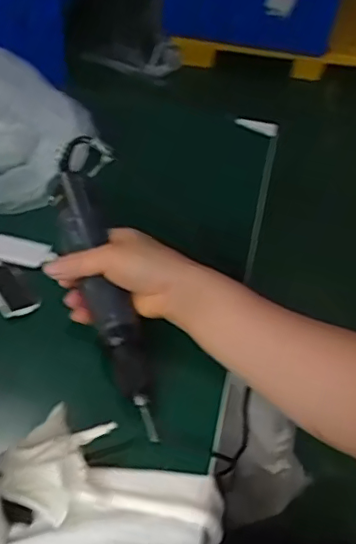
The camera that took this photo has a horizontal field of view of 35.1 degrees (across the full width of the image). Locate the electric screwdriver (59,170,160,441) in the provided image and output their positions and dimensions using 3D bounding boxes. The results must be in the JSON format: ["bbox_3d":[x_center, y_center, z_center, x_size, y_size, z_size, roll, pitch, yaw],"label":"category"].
[{"bbox_3d":[-0.062,0.017,0.488,0.036,0.029,0.250,-14,63,-17],"label":"electric screwdriver"}]

